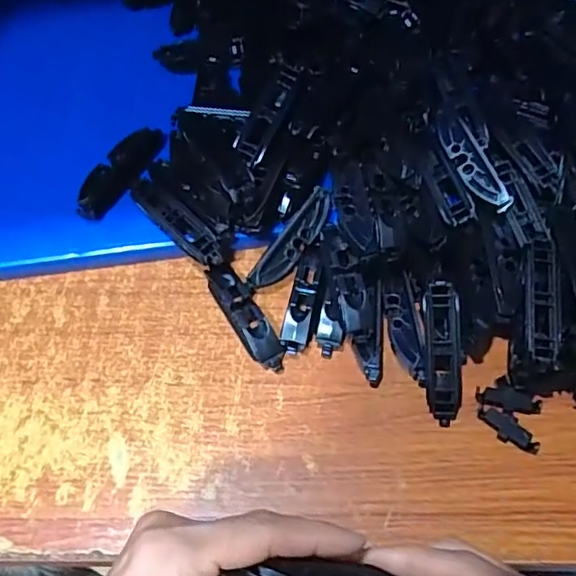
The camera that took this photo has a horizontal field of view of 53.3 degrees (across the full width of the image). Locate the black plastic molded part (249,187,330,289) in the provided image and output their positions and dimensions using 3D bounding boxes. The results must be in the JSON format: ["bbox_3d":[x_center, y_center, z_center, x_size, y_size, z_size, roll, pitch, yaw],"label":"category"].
[{"bbox_3d":[0.003,-0.030,0.366,0.019,0.008,0.074,36,85,19],"label":"black plastic molded part"}]

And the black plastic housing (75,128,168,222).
[{"bbox_3d":[-0.113,-0.079,0.384,0.027,0.015,0.081,18,61,10],"label":"black plastic housing"}]

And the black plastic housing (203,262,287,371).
[{"bbox_3d":[-0.027,0.016,0.352,0.017,0.024,0.075,-28,64,-16],"label":"black plastic housing"}]

